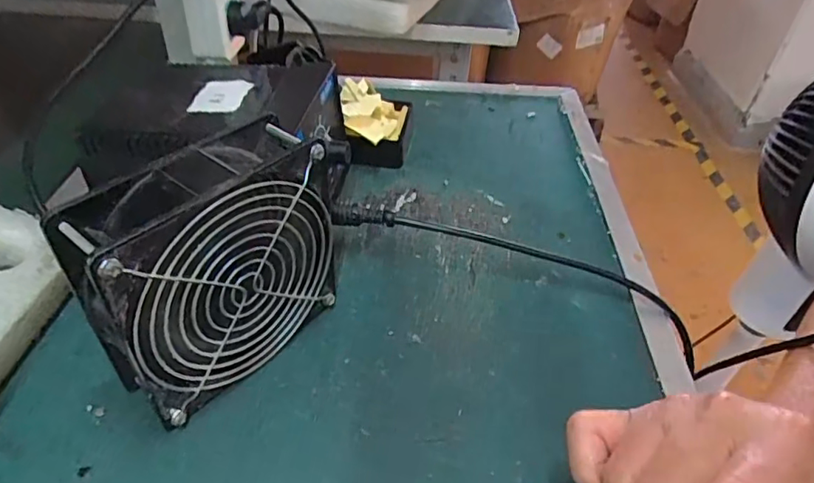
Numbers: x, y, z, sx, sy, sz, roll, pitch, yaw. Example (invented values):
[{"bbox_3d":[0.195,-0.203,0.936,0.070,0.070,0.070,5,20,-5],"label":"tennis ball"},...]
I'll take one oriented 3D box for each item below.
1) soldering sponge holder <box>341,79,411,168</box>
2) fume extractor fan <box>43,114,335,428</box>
[{"bbox_3d":[-0.026,-0.099,0.457,0.062,0.051,0.083,2,42,-2],"label":"soldering sponge holder"},{"bbox_3d":[-0.090,0.014,0.279,0.046,0.120,0.128,30,48,26],"label":"fume extractor fan"}]

